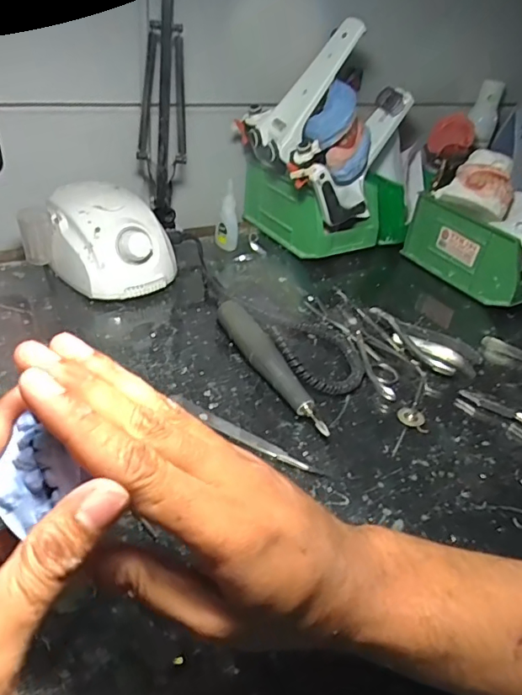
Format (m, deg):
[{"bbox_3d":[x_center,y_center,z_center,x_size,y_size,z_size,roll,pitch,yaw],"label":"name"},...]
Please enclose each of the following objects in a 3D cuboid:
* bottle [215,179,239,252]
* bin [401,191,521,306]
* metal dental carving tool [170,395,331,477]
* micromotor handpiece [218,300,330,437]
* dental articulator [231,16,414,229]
[{"bbox_3d":[-0.040,-0.162,0.632,0.021,0.081,0.023,-9,39,-22],"label":"bottle"},{"bbox_3d":[0.279,-0.125,0.634,0.101,0.080,0.170,-16,42,-29],"label":"bin"},{"bbox_3d":[-0.014,0.067,0.389,0.134,0.005,0.014,24,39,21],"label":"metal dental carving tool"},{"bbox_3d":[0.009,0.015,0.442,0.024,0.032,0.163,-16,42,-29],"label":"micromotor handpiece"},{"bbox_3d":[0.072,-0.268,0.614,0.153,0.179,0.194,32,42,30],"label":"dental articulator"}]

